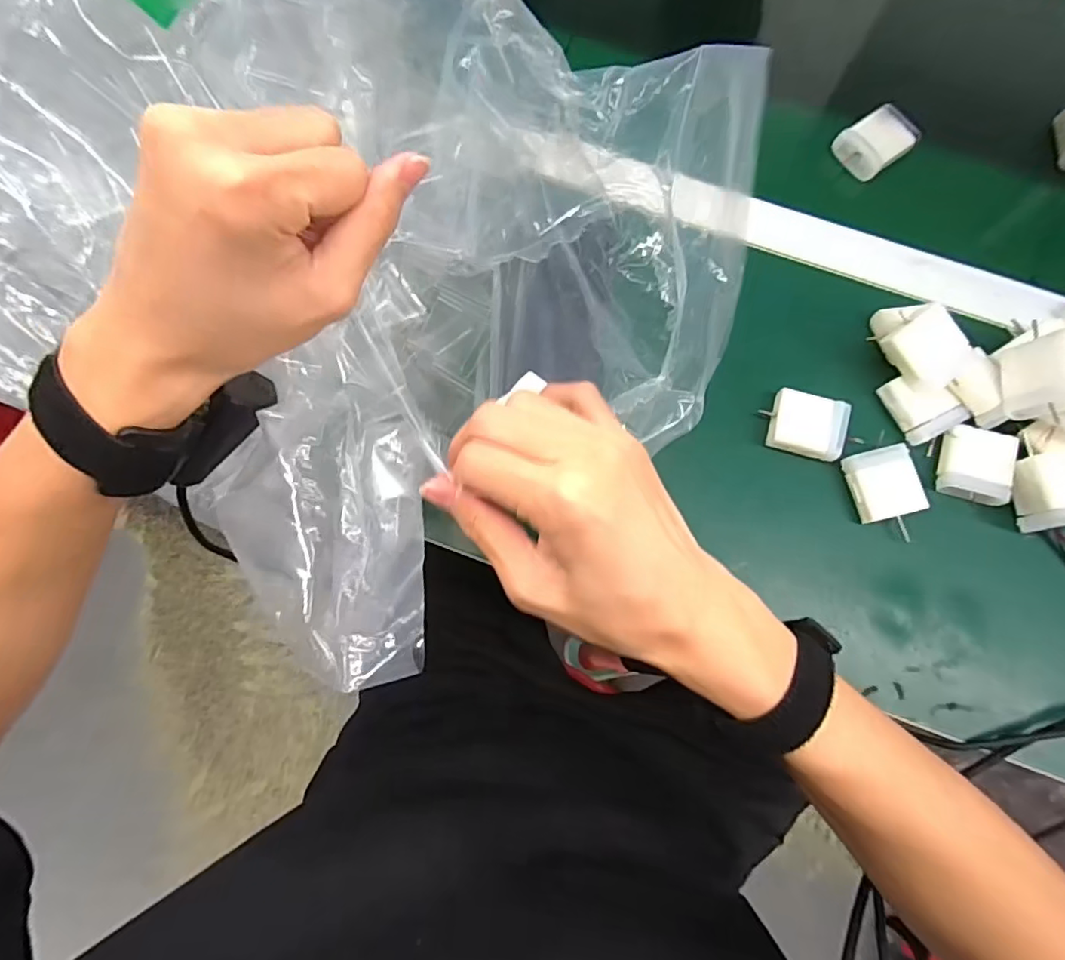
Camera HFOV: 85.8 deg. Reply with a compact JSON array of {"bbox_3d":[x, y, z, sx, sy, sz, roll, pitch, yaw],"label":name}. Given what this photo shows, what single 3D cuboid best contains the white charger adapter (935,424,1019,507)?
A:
[{"bbox_3d":[0.306,-0.011,0.395,0.041,0.019,0.048,12,78,3],"label":"white charger adapter"}]

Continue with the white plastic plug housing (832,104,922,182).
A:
[{"bbox_3d":[0.276,-0.272,0.460,0.057,0.017,0.044,-38,80,-8],"label":"white plastic plug housing"}]

